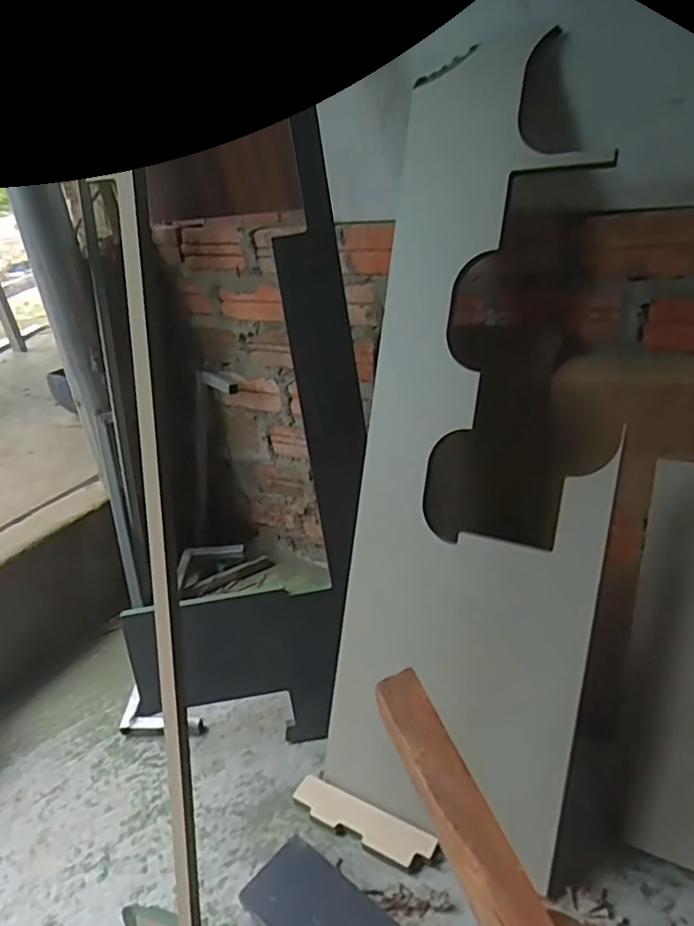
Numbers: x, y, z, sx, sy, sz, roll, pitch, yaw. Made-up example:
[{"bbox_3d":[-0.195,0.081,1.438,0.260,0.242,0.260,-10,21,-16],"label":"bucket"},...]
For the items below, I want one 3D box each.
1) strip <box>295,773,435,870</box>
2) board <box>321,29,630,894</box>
[{"bbox_3d":[0.019,0.465,0.801,0.201,0.011,0.048,9,49,34],"label":"strip"},{"bbox_3d":[0.159,-0.005,0.738,0.320,0.922,0.020,12,8,34],"label":"board"}]

